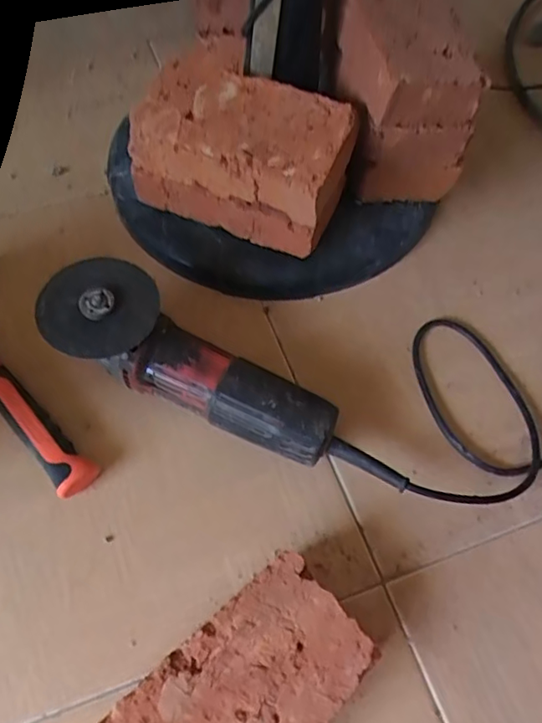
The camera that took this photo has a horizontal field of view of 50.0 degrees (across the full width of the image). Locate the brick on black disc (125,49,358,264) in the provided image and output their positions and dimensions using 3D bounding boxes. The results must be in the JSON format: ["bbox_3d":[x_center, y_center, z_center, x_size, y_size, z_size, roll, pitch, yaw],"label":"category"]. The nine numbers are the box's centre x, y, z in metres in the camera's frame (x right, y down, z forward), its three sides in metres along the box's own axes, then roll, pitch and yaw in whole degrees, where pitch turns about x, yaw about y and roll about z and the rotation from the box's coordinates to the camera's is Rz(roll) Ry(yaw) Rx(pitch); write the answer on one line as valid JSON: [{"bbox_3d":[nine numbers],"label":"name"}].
[{"bbox_3d":[-0.026,-0.182,0.530,0.187,0.114,0.091,22,63,11],"label":"brick on black disc"}]

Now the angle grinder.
[{"bbox_3d":[-0.042,0.026,0.486,0.323,0.096,0.088,27,64,13],"label":"angle grinder"}]

